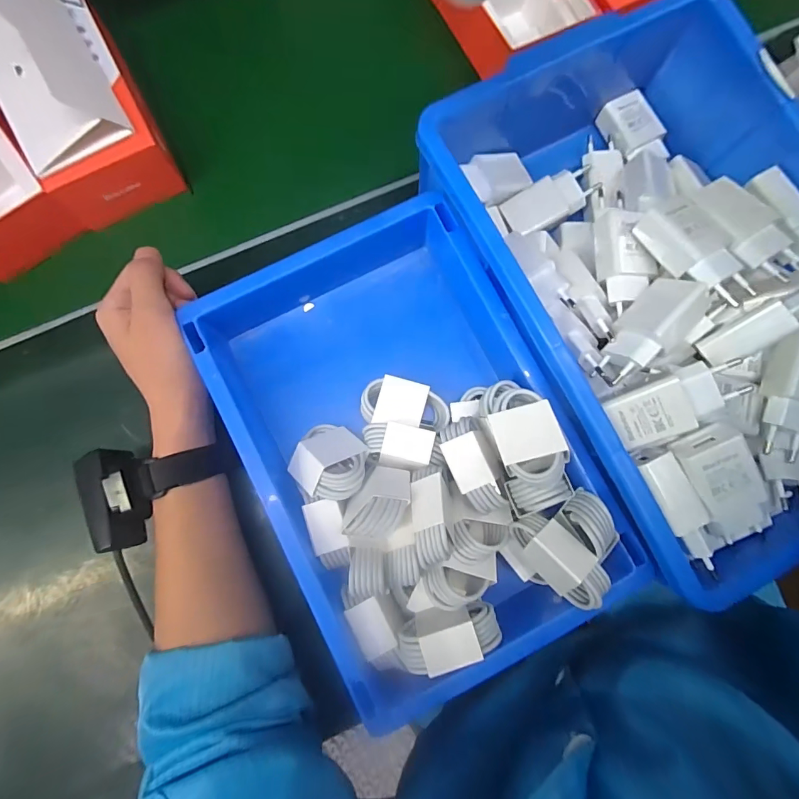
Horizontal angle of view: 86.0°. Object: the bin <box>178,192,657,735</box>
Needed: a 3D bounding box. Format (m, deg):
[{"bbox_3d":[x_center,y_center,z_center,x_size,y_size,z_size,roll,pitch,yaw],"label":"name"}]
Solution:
[{"bbox_3d":[0.006,0.028,0.309,0.205,0.093,0.306,-26,80,-4],"label":"bin"}]

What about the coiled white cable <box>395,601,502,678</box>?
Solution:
[{"bbox_3d":[0.032,0.154,0.280,0.066,0.034,0.028,-19,80,-3],"label":"coiled white cable"}]

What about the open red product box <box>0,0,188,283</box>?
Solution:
[{"bbox_3d":[-0.321,-0.232,0.347,0.201,0.099,0.188,-31,81,-5],"label":"open red product box"}]

